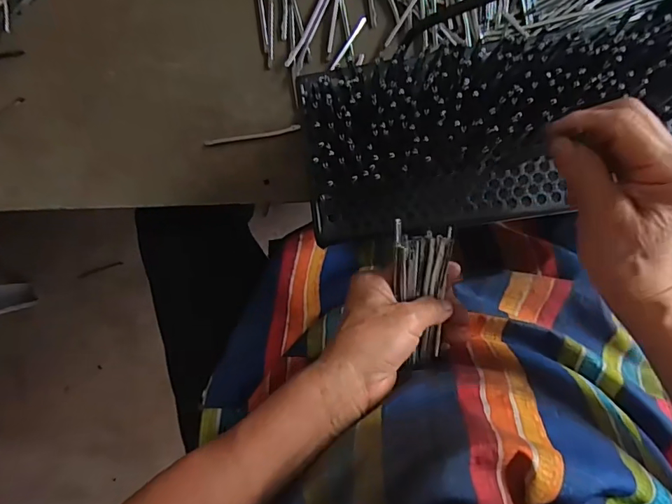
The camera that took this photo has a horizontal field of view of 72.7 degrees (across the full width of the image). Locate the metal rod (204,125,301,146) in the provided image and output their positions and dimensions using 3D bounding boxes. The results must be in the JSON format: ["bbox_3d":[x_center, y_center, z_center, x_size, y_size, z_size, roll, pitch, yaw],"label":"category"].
[{"bbox_3d":[-0.086,-0.120,0.471,0.098,0.008,0.006,-10,89,5],"label":"metal rod"}]

